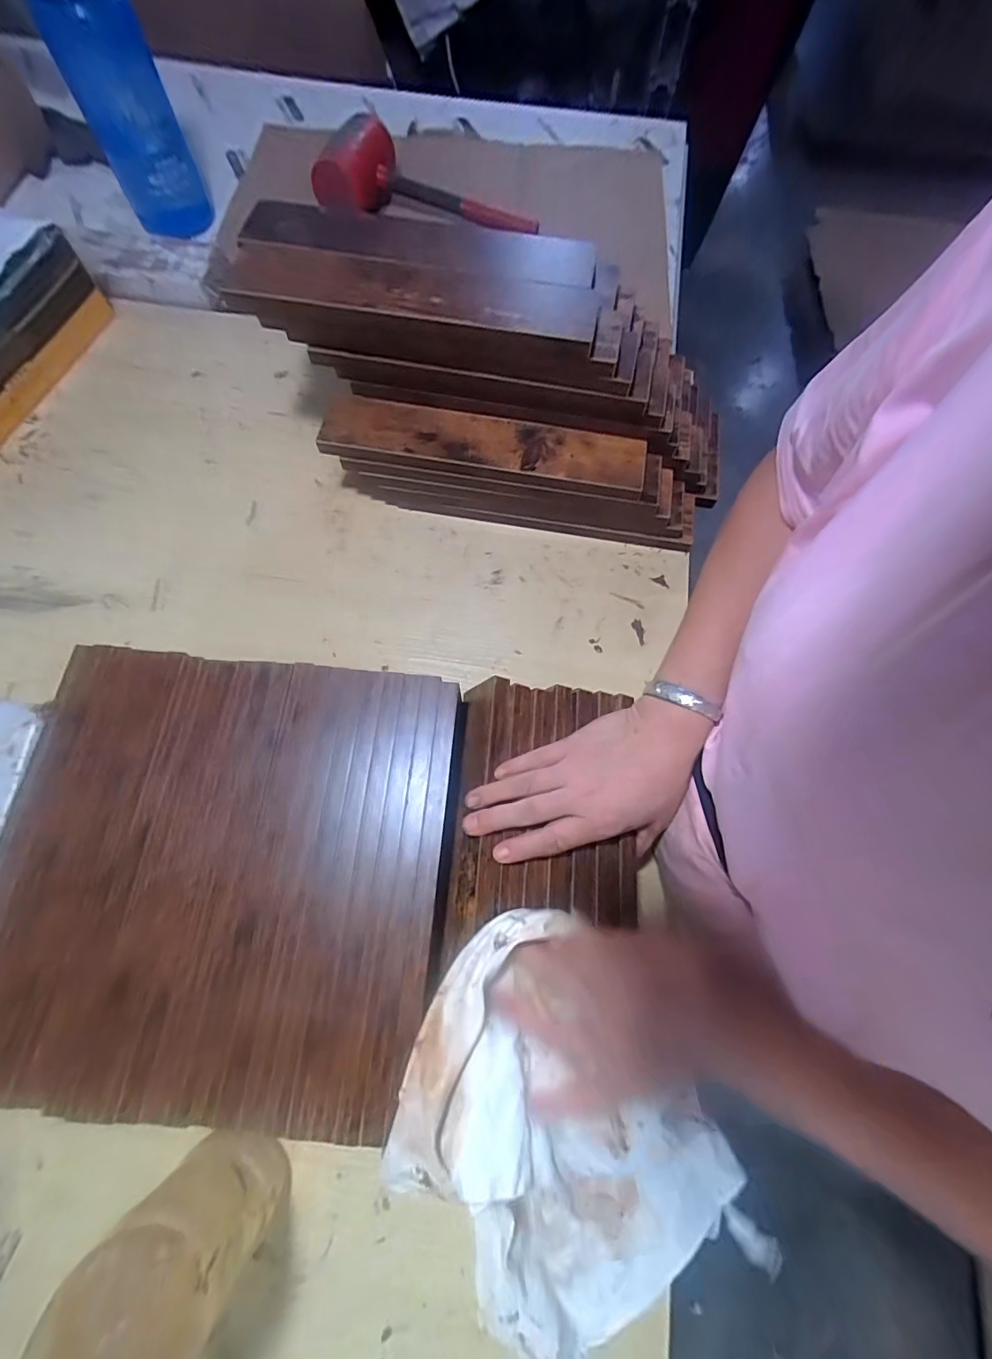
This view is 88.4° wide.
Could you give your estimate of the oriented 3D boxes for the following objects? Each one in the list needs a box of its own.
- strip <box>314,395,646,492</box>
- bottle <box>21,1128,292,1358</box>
[{"bbox_3d":[-0.016,-0.228,0.491,0.312,0.014,0.061,11,70,3],"label":"strip"},{"bbox_3d":[-0.159,0.295,0.258,0.071,0.210,0.060,22,71,7],"label":"bottle"}]

